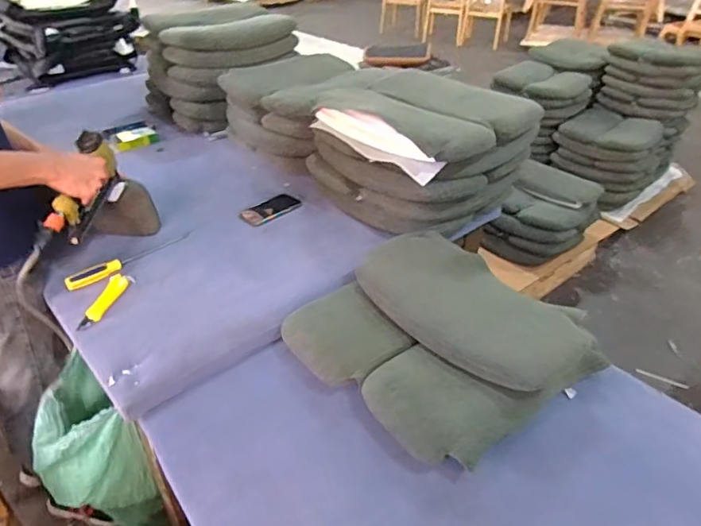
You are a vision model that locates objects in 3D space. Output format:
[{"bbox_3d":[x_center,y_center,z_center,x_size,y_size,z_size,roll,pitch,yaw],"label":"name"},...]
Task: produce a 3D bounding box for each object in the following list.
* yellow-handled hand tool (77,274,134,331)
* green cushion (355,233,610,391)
[{"bbox_3d":[-0.500,0.075,1.049,0.046,0.018,0.158,7,36,9],"label":"yellow-handled hand tool"},{"bbox_3d":[0.222,0.063,0.983,0.239,0.083,0.467,-28,44,-34],"label":"green cushion"}]

